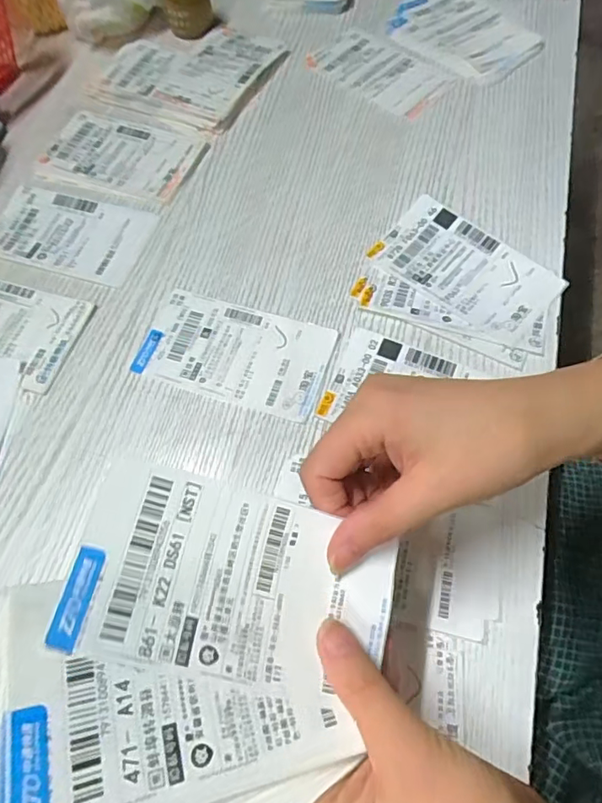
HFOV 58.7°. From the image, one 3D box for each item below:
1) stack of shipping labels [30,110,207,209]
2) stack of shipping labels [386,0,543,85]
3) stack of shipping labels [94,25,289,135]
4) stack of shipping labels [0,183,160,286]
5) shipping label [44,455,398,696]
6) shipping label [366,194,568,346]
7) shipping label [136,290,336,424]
[{"bbox_3d":[-0.156,-0.210,0.463,0.130,0.005,0.086,18,66,10],"label":"stack of shipping labels"},{"bbox_3d":[0.157,-0.360,0.522,0.104,0.006,0.137,-40,69,-16],"label":"stack of shipping labels"},{"bbox_3d":[-0.105,-0.315,0.507,0.140,0.012,0.131,26,67,14],"label":"stack of shipping labels"},{"bbox_3d":[-0.191,-0.137,0.431,0.132,0.005,0.077,15,65,9],"label":"stack of shipping labels"},{"bbox_3d":[-0.024,0.073,0.219,0.129,0.006,0.071,17,62,-13],"label":"shipping label"},{"bbox_3d":[0.122,-0.101,0.401,0.132,0.005,0.074,38,75,17],"label":"shipping label"},{"bbox_3d":[-0.046,-0.037,0.374,0.131,0.004,0.075,16,65,10],"label":"shipping label"}]

